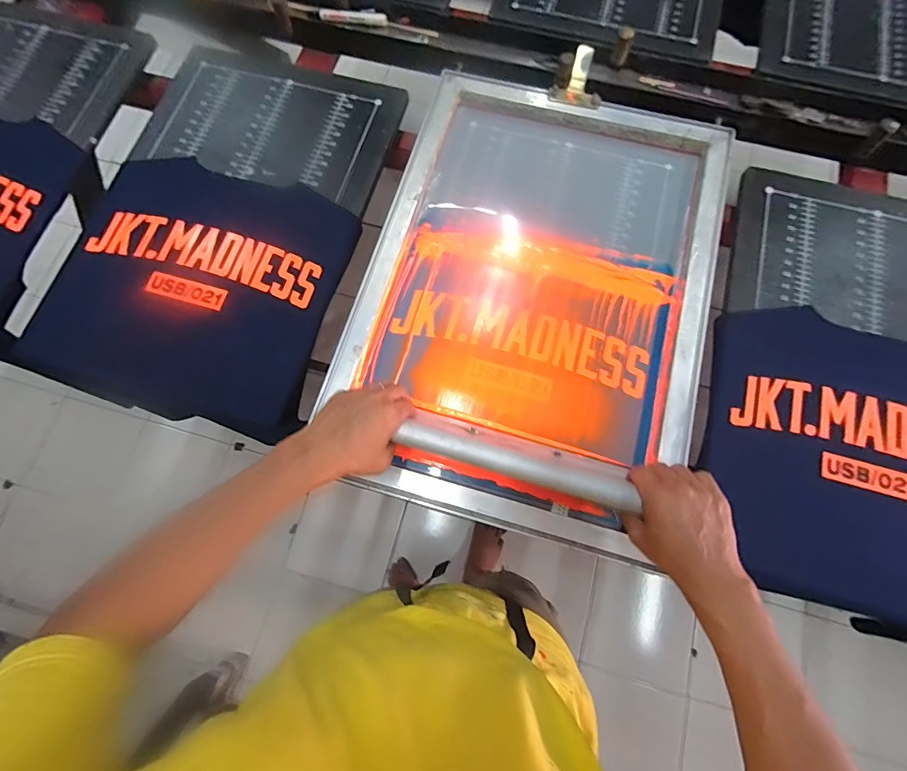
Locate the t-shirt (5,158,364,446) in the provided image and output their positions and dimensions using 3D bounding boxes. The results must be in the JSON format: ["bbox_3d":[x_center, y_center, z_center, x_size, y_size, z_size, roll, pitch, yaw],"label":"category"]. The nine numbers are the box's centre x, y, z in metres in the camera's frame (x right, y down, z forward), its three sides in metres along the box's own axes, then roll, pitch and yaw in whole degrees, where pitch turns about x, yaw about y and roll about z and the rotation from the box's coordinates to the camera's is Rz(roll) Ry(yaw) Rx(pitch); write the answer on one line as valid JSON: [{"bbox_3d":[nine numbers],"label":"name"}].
[{"bbox_3d":[-0.381,-0.145,0.652,0.396,0.034,0.374,13,77,4],"label":"t-shirt"}]

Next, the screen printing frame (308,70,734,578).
[{"bbox_3d":[0.114,-0.135,0.608,0.455,0.040,0.640,16,77,4],"label":"screen printing frame"}]

